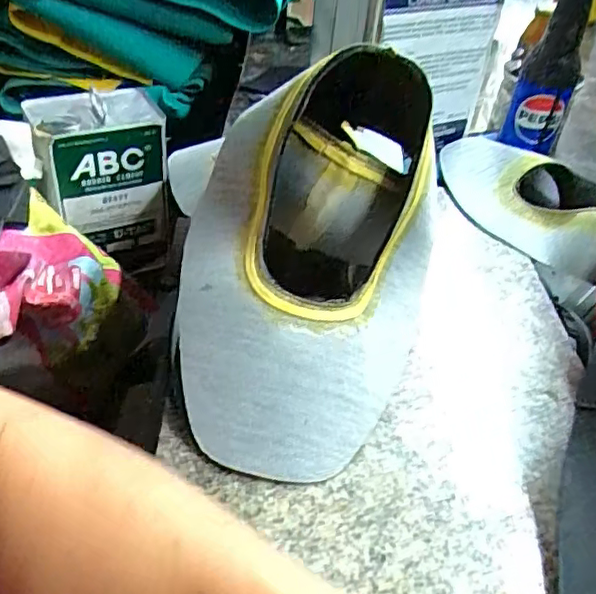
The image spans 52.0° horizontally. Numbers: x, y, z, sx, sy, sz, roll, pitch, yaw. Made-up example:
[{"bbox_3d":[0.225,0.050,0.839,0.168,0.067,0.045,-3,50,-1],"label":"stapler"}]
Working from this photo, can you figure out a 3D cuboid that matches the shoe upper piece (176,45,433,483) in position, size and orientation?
[{"bbox_3d":[0.006,-0.033,0.353,0.146,0.153,0.208,14,42,9],"label":"shoe upper piece"}]

